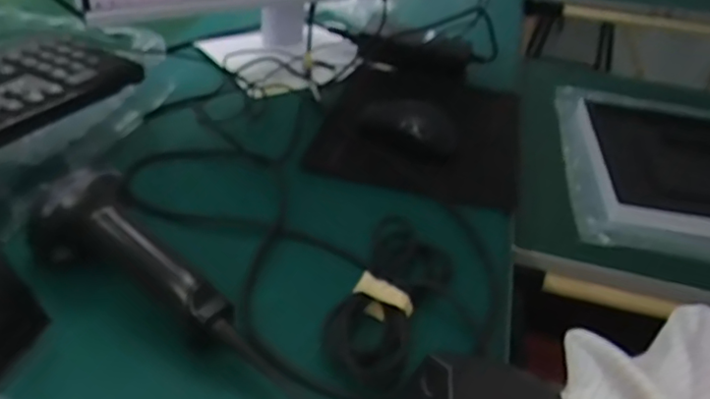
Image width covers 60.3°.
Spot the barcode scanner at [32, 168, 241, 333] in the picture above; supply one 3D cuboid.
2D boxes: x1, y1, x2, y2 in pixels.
[{"bbox_3d":[-0.149,0.041,0.400,0.153,0.060,0.061,30,41,32],"label":"barcode scanner"}]

